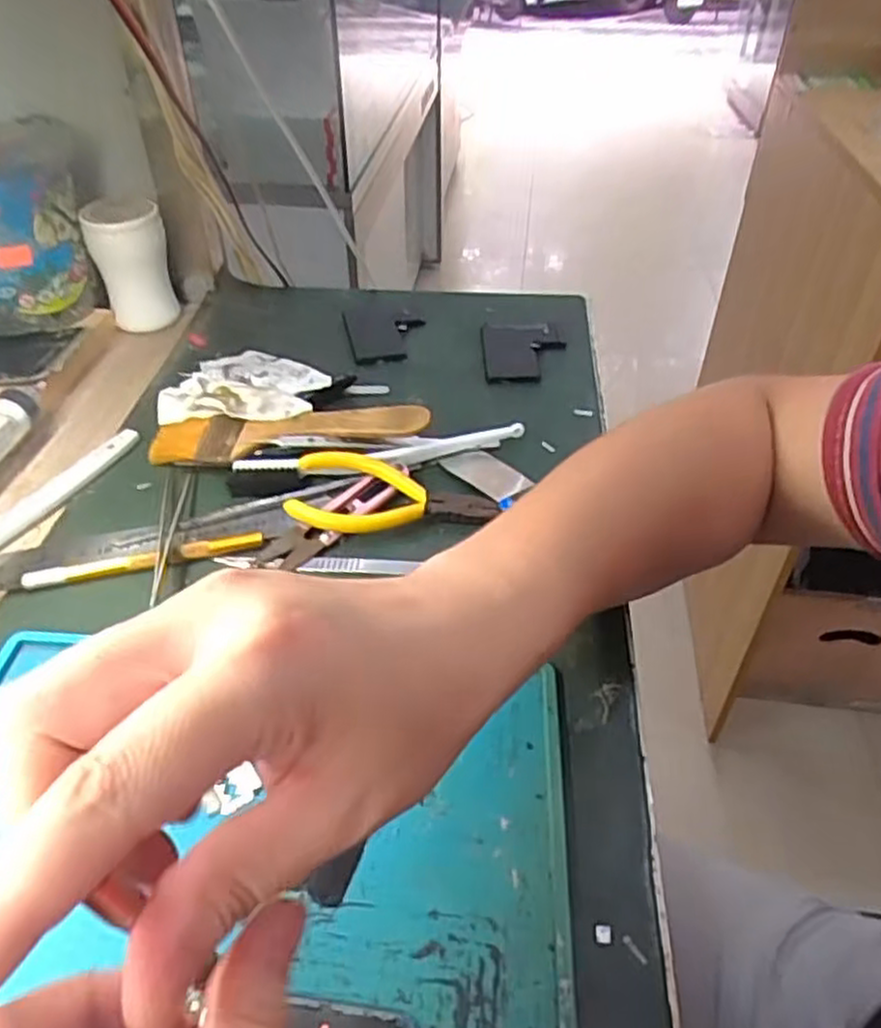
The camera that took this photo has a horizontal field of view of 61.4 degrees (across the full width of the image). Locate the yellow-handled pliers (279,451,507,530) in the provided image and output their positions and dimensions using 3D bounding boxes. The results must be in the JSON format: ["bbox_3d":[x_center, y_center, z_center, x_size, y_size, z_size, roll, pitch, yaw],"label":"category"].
[{"bbox_3d":[-0.025,-0.010,0.405,0.110,0.019,0.051,2,42,1],"label":"yellow-handled pliers"}]

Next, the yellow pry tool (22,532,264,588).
[{"bbox_3d":[-0.150,0.023,0.380,0.115,0.008,0.012,-12,43,-13],"label":"yellow pry tool"}]

